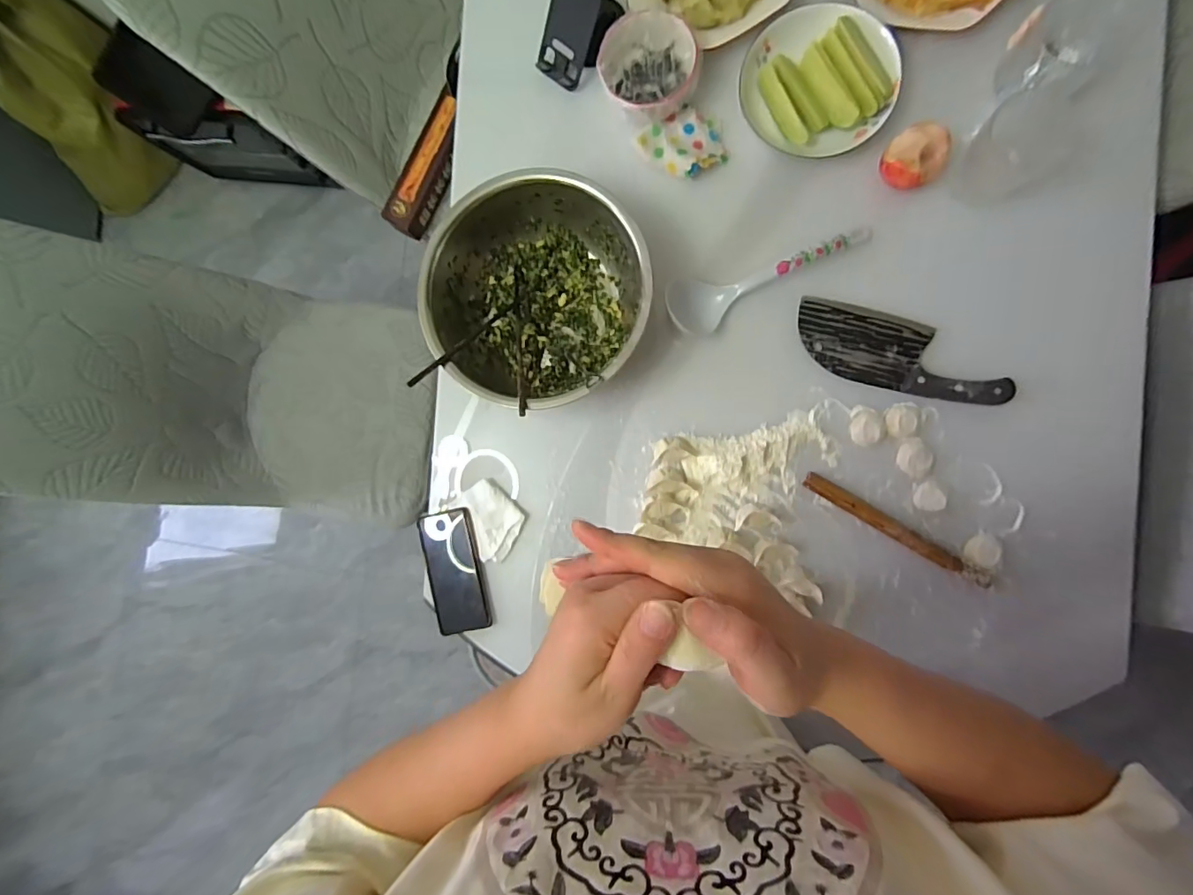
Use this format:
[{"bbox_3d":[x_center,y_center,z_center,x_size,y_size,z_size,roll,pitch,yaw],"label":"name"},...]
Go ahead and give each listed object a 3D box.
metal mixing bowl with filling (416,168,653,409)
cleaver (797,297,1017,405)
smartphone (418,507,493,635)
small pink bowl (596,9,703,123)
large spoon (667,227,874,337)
[{"bbox_3d":[-0.069,-0.177,0.616,0.257,0.094,0.247,0,91,8],"label":"metal mixing bowl with filling"},{"bbox_3d":[0.354,-0.112,0.596,0.235,0.019,0.086,18,93,8],"label":"cleaver"},{"bbox_3d":[-0.189,0.164,0.680,0.076,0.016,0.161,-11,89,8],"label":"smartphone"},{"bbox_3d":[0.061,-0.456,0.617,0.110,0.052,0.115,0,91,8],"label":"small pink bowl"},{"bbox_3d":[0.212,-0.198,0.613,0.249,0.029,0.069,-15,89,8],"label":"large spoon"}]

